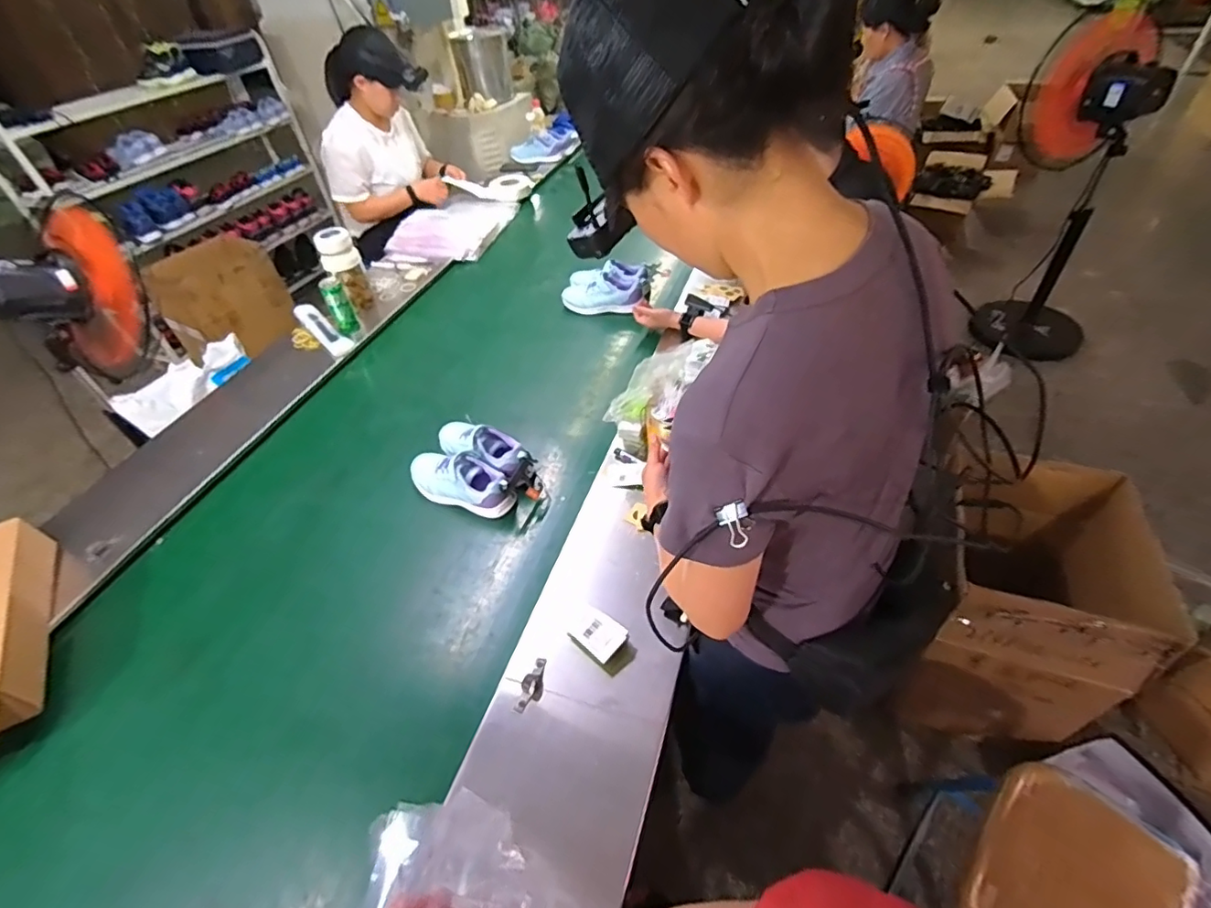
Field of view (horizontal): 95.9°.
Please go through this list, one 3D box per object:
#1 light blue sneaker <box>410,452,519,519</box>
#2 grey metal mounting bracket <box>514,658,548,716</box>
[{"bbox_3d":[-0.277,0.052,1.057,0.229,0.080,0.094,13,49,19],"label":"light blue sneaker"},{"bbox_3d":[-0.103,0.332,0.783,0.031,0.009,0.077,11,48,17],"label":"grey metal mounting bracket"}]

